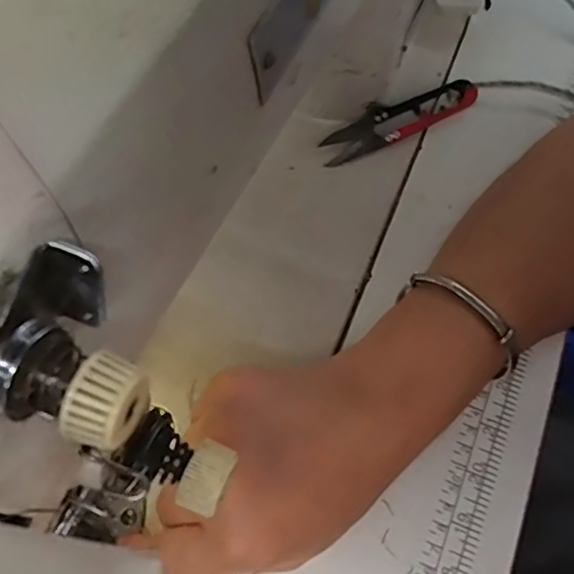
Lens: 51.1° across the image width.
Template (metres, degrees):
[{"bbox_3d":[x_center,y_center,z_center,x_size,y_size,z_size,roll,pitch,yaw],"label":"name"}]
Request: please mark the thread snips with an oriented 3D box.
[{"bbox_3d":[0.069,-0.105,0.370,0.104,0.011,0.022,-26,70,-12],"label":"thread snips"}]

